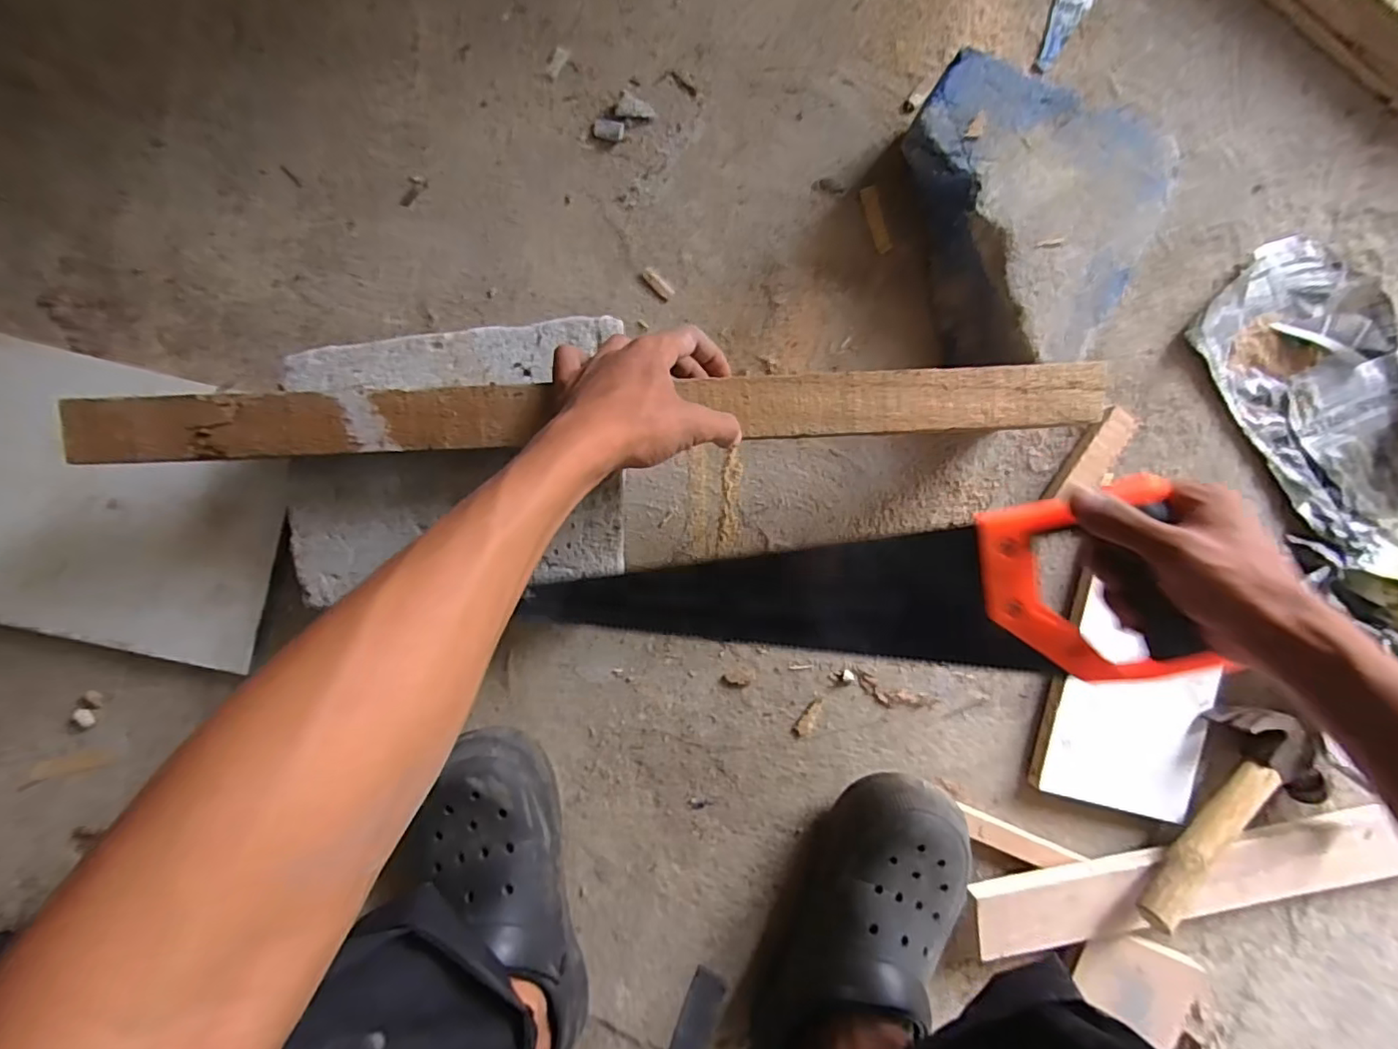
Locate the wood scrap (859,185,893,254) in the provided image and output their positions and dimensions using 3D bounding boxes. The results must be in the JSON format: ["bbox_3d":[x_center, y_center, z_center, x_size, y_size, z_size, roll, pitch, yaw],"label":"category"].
[{"bbox_3d":[0.156,-0.268,0.514,0.015,0.004,0.058,-17,91,-2],"label":"wood scrap"}]

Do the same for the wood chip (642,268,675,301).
[{"bbox_3d":[-0.036,-0.209,0.509,0.013,0.004,0.030,-45,91,-1],"label":"wood chip"}]

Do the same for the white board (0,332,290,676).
[{"bbox_3d":[-0.541,-0.035,0.468,0.424,0.018,0.218,15,85,-7],"label":"white board"}]

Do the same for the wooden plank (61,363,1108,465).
[{"bbox_3d":[-0.055,-0.074,0.389,0.670,0.018,0.043,-3,90,-3],"label":"wooden plank"}]

